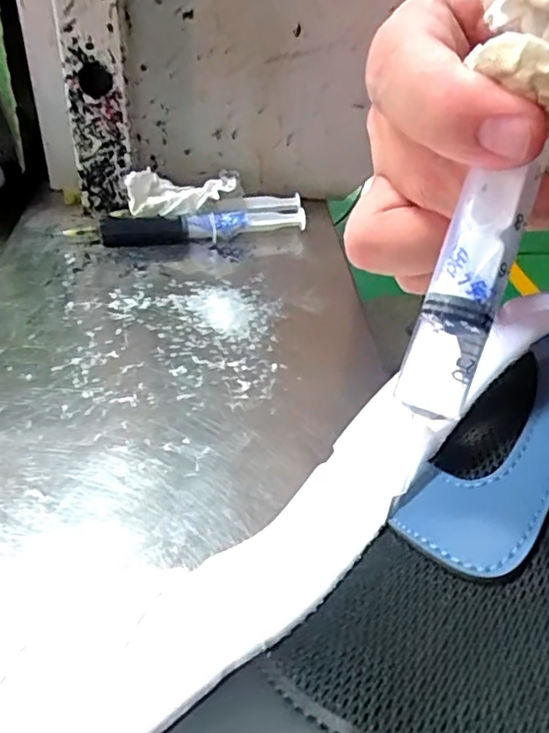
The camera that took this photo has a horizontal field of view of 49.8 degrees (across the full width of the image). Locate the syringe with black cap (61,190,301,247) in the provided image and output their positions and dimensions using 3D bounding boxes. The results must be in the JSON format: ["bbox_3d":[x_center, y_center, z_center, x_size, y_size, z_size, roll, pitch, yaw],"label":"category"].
[{"bbox_3d":[-0.057,-0.105,0.430,0.169,0.021,0.035,-12,42,-20],"label":"syringe with black cap"}]

